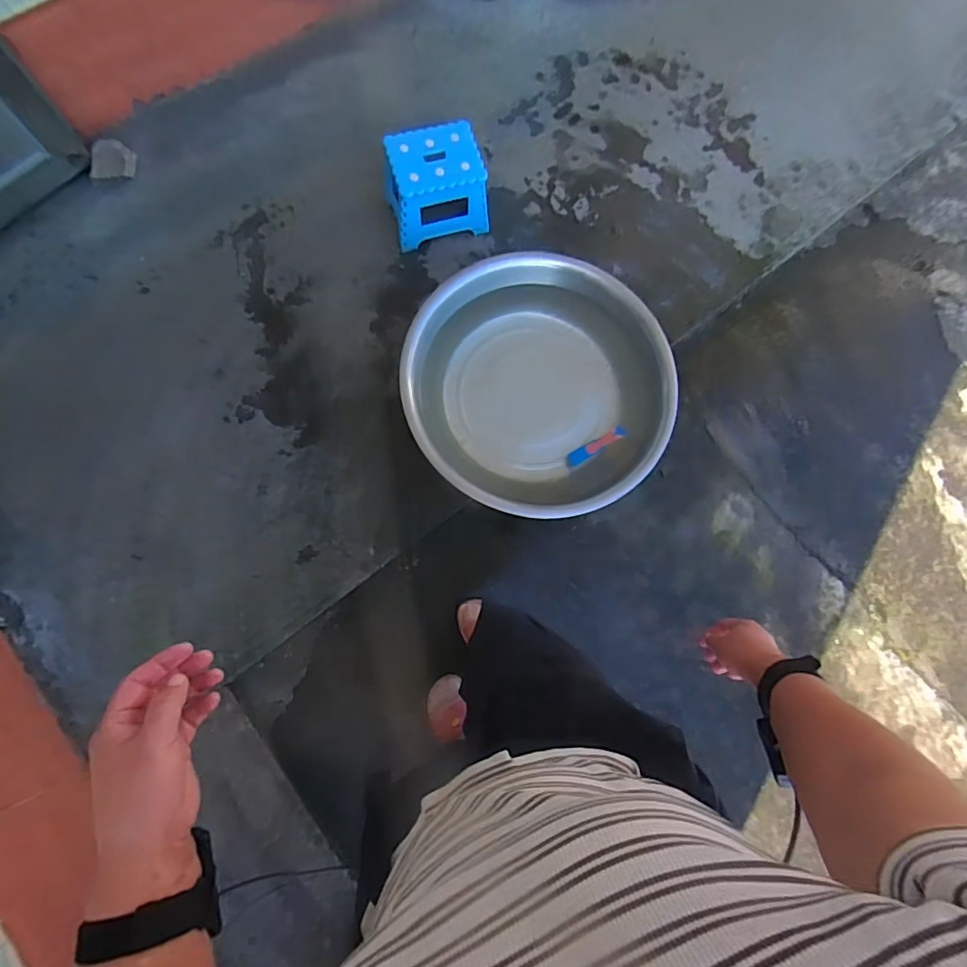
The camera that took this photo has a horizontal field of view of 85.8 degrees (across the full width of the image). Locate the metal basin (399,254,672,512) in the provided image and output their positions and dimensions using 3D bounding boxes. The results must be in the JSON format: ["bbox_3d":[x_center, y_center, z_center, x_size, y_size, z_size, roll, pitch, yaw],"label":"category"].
[{"bbox_3d":[0.140,-0.238,1.311,0.657,0.198,0.607,1,82,-4],"label":"metal basin"}]

